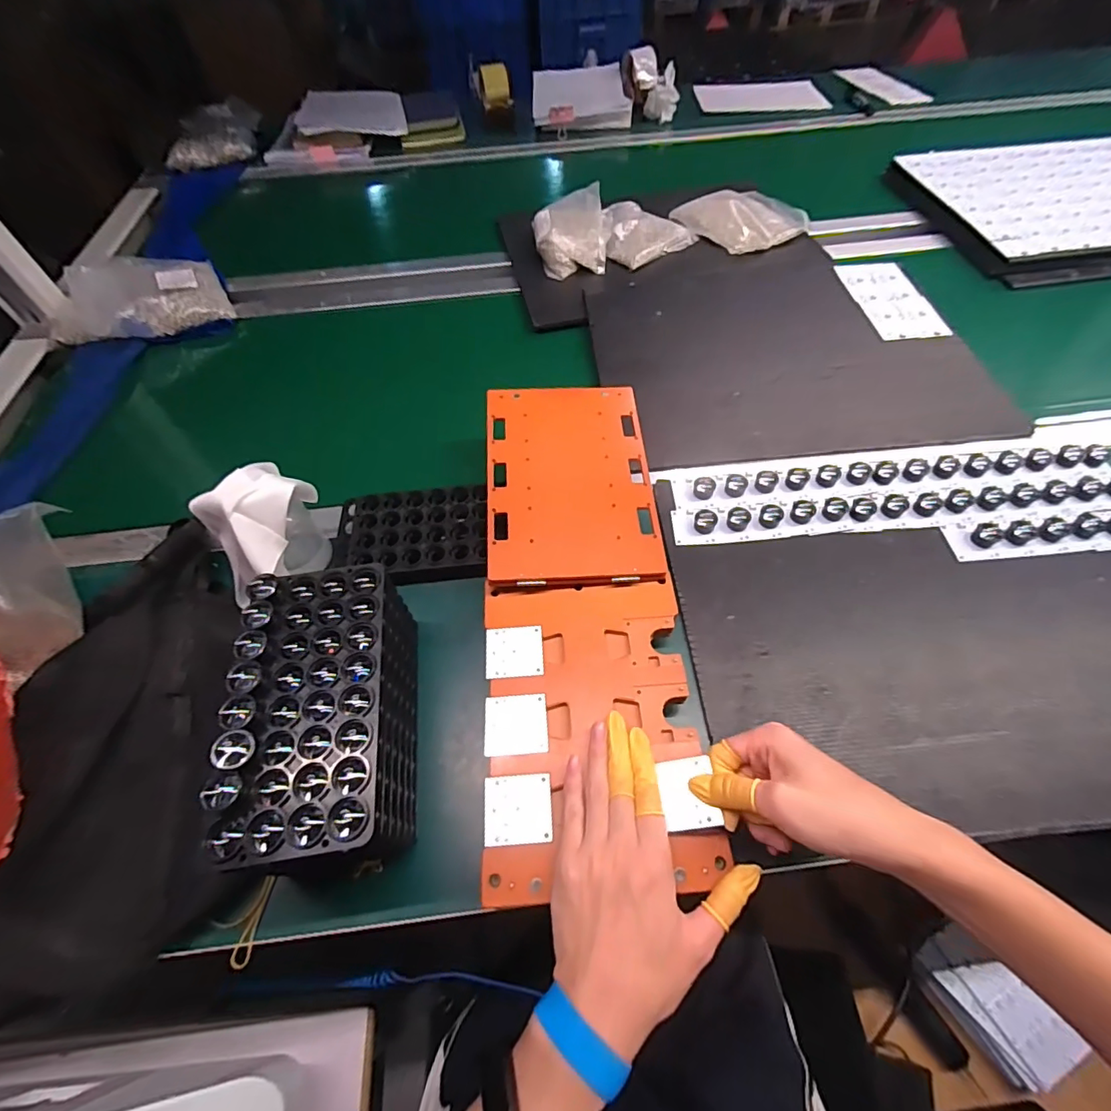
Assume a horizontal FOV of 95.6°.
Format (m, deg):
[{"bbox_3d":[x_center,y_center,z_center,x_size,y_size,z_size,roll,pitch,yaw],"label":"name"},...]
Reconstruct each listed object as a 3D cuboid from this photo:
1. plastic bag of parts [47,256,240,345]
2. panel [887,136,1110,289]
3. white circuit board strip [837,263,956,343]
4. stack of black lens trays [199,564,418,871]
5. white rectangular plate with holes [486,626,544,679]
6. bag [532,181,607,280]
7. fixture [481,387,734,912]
[{"bbox_3d":[-0.634,-0.396,0.767,0.250,0.063,0.184,-19,60,-9],"label":"plastic bag of parts"},{"bbox_3d":[0.857,-0.588,0.833,0.493,0.033,0.377,-5,58,0],"label":"panel"},{"bbox_3d":[0.478,-0.367,0.719,0.091,0.009,0.172,-4,58,0],"label":"white circuit board strip"},{"bbox_3d":[-0.167,0.114,0.369,0.098,0.098,0.199,-8,58,-2],"label":"stack of black lens trays"},{"bbox_3d":[-0.034,0.081,0.427,0.047,0.004,0.044,-5,58,0],"label":"white rectangular plate with holes"},{"bbox_3d":[0.021,-0.522,0.810,0.116,0.048,0.180,0,59,3],"label":"bag"},{"bbox_3d":[0.021,0.023,0.445,0.159,0.024,0.457,-4,63,0],"label":"fixture"}]

